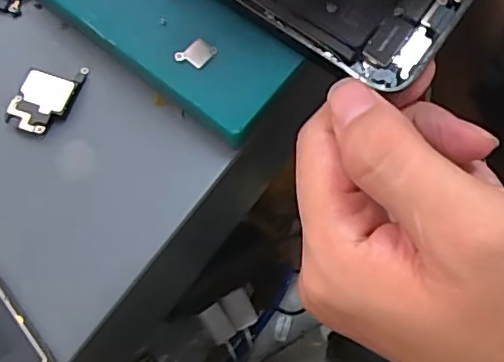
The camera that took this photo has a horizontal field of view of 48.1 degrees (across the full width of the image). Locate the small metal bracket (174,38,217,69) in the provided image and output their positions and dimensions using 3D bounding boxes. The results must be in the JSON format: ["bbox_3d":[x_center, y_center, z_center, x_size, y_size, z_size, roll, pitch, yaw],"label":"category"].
[{"bbox_3d":[-0.019,-0.045,0.197,0.013,0.004,0.009,-43,76,-13],"label":"small metal bracket"}]

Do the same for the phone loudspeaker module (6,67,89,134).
[{"bbox_3d":[-0.076,-0.032,0.209,0.020,0.004,0.030,19,73,7],"label":"phone loudspeaker module"}]

